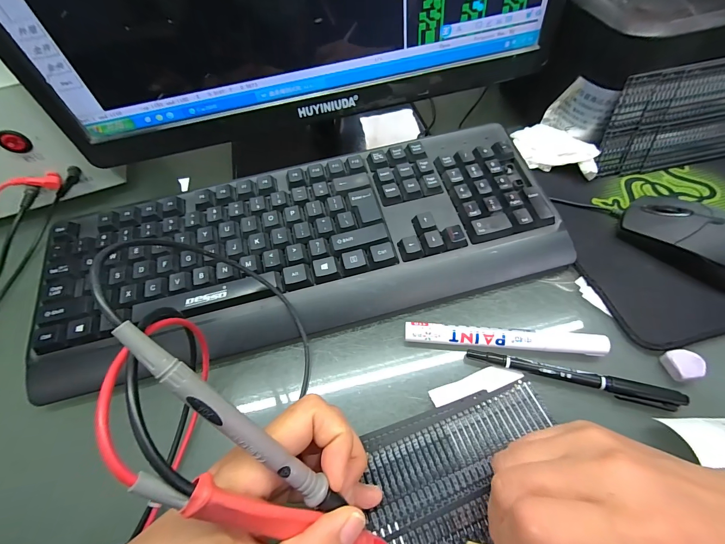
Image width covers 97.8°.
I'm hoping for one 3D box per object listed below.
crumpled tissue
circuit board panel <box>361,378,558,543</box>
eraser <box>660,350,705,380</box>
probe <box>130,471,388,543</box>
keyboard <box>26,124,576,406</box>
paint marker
[{"bbox_3d":[0.194,-0.123,0.325,0.040,0.026,0.090,-37,55,-15],"label":"crumpled tissue"},{"bbox_3d":[0.067,0.129,0.187,0.122,0.004,0.095,-19,59,-5],"label":"circuit board panel"},{"bbox_3d":[0.224,0.064,0.221,0.019,0.011,0.019,-14,59,-4],"label":"eraser"},{"bbox_3d":[-0.030,0.116,0.144,0.146,0.014,0.012,37,66,-25],"label":"probe"},{"bbox_3d":[-0.050,-0.028,0.274,0.435,0.031,0.160,-14,66,-6],"label":"keyboard"},{"bbox_3d":[0.104,0.051,0.238,0.141,0.020,0.015,3,59,6],"label":"paint marker"}]

